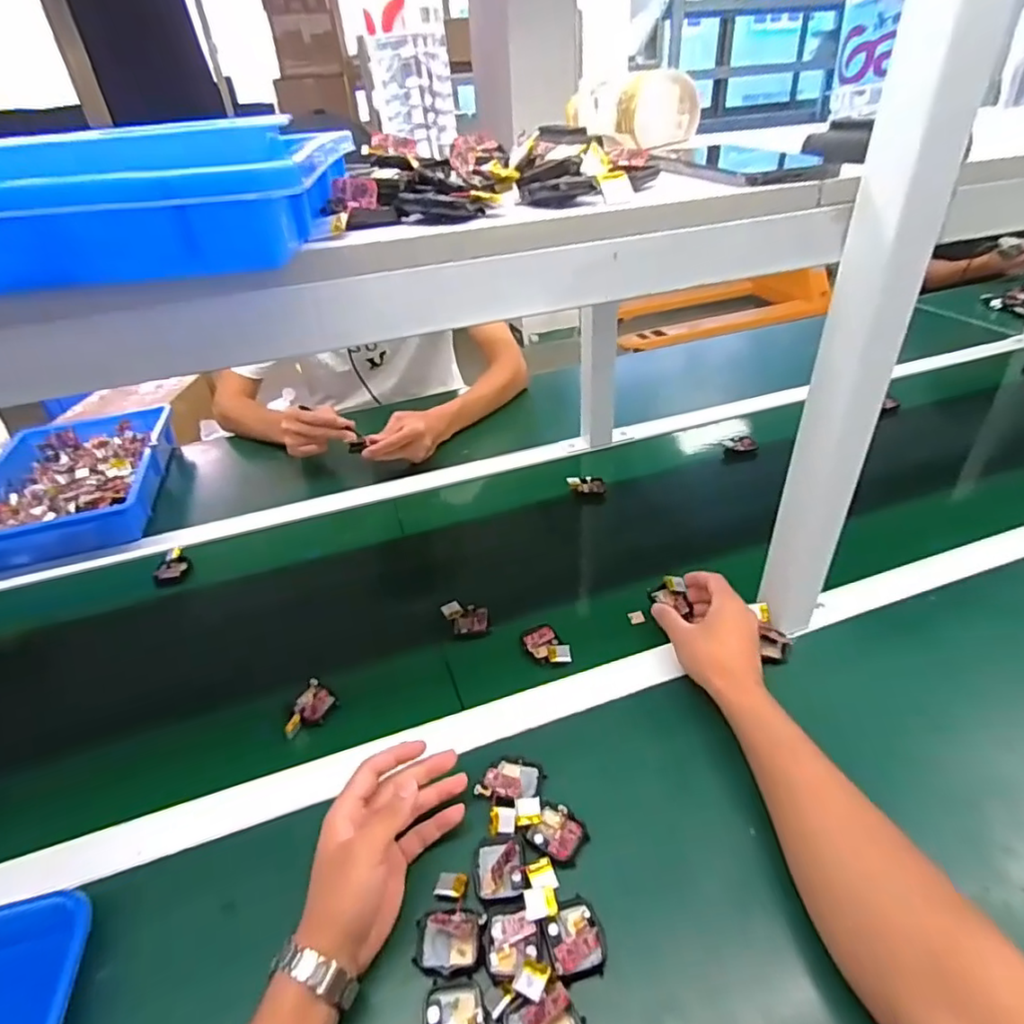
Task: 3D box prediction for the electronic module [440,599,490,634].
[{"bbox_3d":[-0.051,0.118,0.664,0.049,0.015,0.050,-11,37,-9],"label":"electronic module"}]

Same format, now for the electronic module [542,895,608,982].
[{"bbox_3d":[0.044,0.293,0.407,0.039,0.006,0.044,-10,37,-8],"label":"electronic module"}]

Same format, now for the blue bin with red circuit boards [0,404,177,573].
[{"bbox_3d":[-0.686,-0.056,0.933,0.254,0.065,0.389,-11,37,-10],"label":"blue bin with red circuit boards"}]

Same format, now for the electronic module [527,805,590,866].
[{"bbox_3d":[0.037,0.252,0.462,0.041,0.006,0.038,22,44,31],"label":"electronic module"}]

